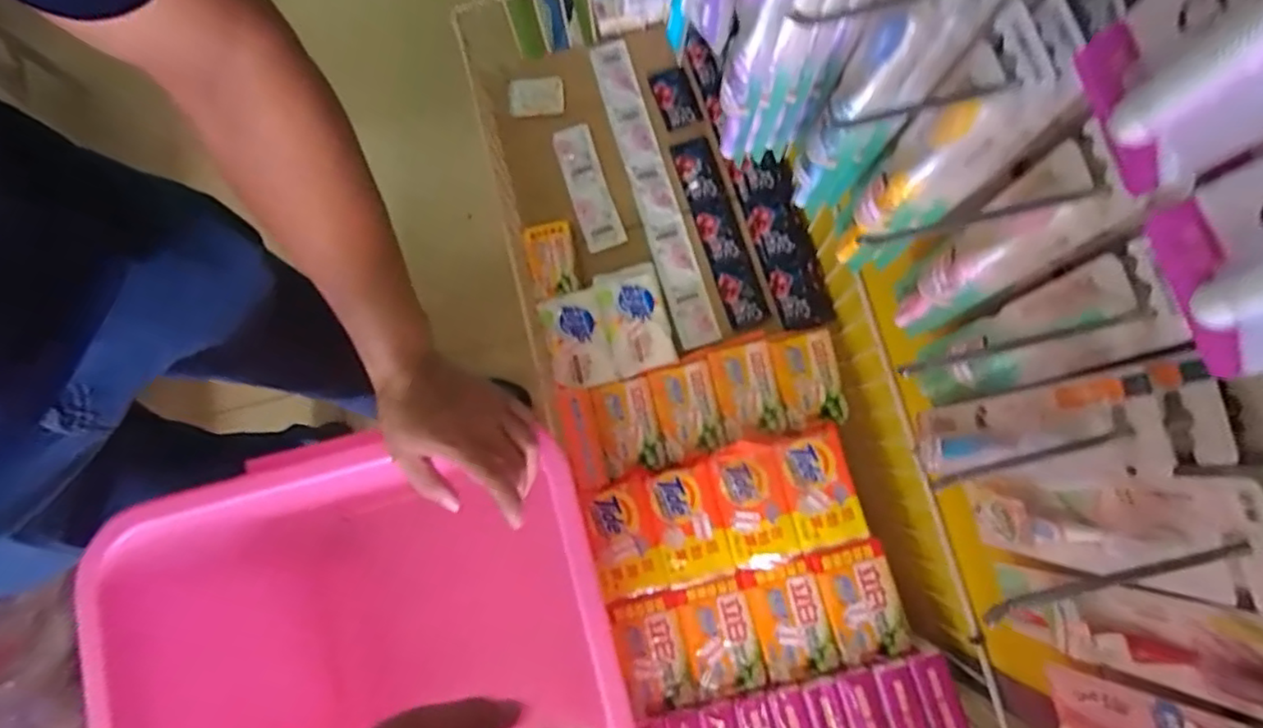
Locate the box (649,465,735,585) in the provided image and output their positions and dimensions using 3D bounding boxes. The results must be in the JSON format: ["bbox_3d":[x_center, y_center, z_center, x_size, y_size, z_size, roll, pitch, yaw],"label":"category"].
[{"bbox_3d":[0.057,0.164,0.640,0.068,0.031,0.113,-13,80,-3],"label":"box"}]

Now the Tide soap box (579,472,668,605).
[{"bbox_3d":[-0.008,0.180,0.643,0.065,0.029,0.116,-14,80,-3],"label":"Tide soap box"}]

